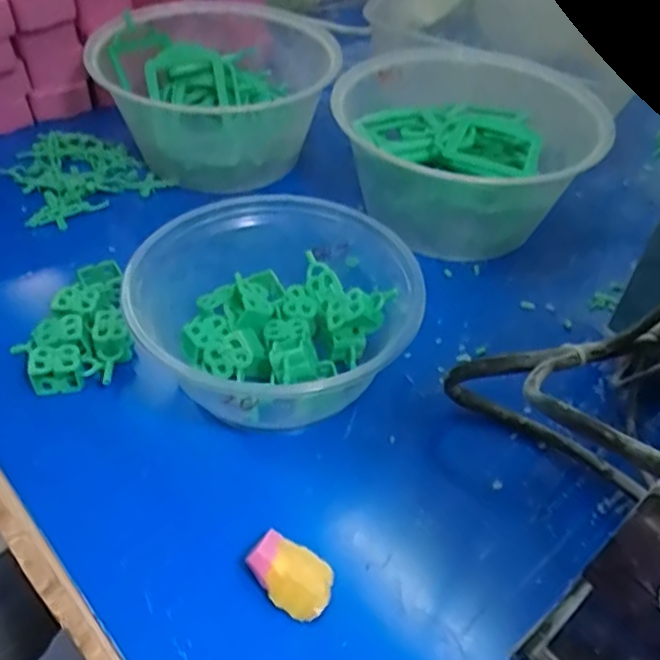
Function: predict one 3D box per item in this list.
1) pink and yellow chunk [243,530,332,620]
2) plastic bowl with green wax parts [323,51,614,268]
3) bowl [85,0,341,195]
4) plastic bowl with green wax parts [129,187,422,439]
[{"bbox_3d":[-0.014,0.095,0.250,0.033,0.015,0.024,28,51,22],"label":"pink and yellow chunk"},{"bbox_3d":[0.082,-0.119,0.420,0.147,0.074,0.149,2,46,-2],"label":"plastic bowl with green wax parts"},{"bbox_3d":[-0.078,-0.179,0.468,0.160,0.070,0.166,2,46,-2],"label":"bowl"},{"bbox_3d":[-0.028,-0.009,0.321,0.134,0.057,0.119,-20,50,-21],"label":"plastic bowl with green wax parts"}]

